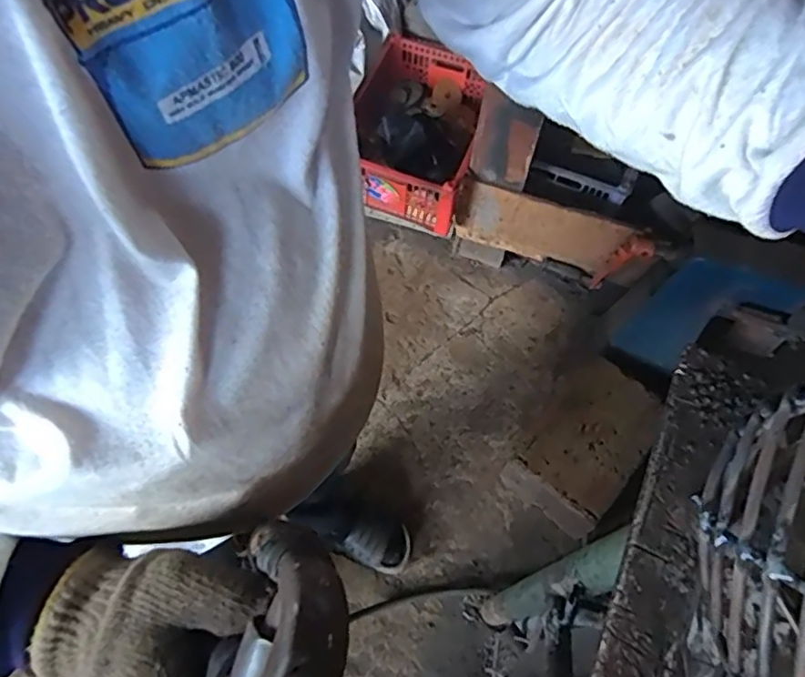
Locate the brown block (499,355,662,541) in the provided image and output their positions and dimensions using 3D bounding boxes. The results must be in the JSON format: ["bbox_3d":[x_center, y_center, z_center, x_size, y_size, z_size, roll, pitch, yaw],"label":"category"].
[{"bbox_3d":[0.385,0.216,1.267,0.181,0.146,0.327,39,66,17],"label":"brown block"}]

